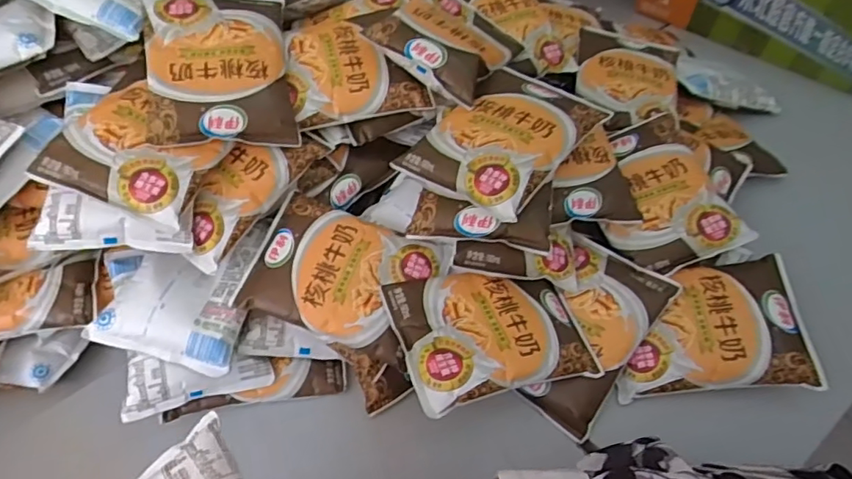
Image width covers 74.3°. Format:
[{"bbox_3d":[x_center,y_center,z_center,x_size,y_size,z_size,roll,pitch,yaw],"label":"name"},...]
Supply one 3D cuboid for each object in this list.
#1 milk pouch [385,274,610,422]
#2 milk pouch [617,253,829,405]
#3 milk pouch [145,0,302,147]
[{"bbox_3d":[0.044,0.061,0.385,0.124,0.034,0.091,-17,48,-9],"label":"milk pouch"},{"bbox_3d":[0.197,0.060,0.396,0.123,0.023,0.093,-8,64,14],"label":"milk pouch"},{"bbox_3d":[-0.146,-0.127,0.401,0.096,0.021,0.125,-4,71,-18],"label":"milk pouch"}]

